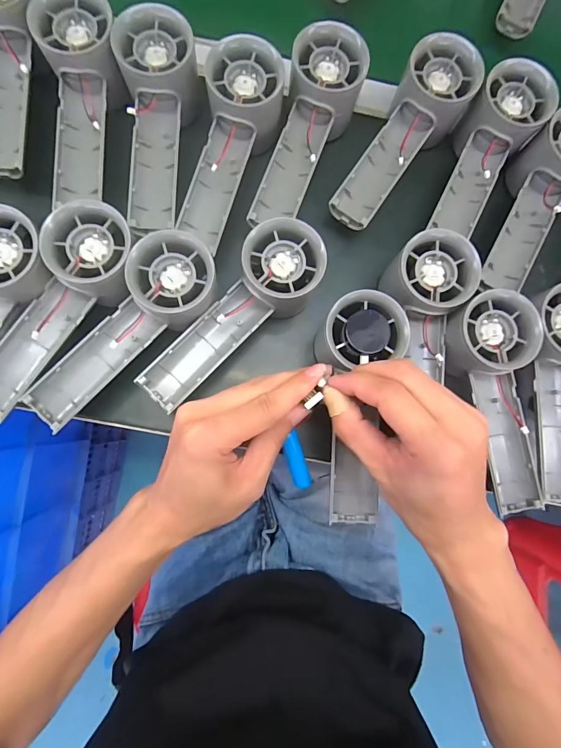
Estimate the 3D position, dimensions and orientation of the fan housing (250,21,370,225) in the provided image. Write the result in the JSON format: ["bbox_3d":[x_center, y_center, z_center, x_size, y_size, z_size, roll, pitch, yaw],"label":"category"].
[{"bbox_3d":[0.017,-0.185,0.303,0.055,0.048,0.154,24,94,-2],"label":"fan housing"}]

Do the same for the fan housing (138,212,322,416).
[{"bbox_3d":[-0.029,-0.037,0.267,0.059,0.029,0.156,37,82,0],"label":"fan housing"}]

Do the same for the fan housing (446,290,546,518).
[{"bbox_3d":[0.154,0.023,0.268,0.061,0.037,0.153,-3,83,-5],"label":"fan housing"}]

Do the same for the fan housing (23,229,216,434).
[{"bbox_3d":[-0.109,-0.029,0.269,0.057,0.034,0.158,44,94,1],"label":"fan housing"}]

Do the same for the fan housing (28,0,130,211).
[{"bbox_3d":[-0.147,-0.202,0.285,0.057,0.034,0.144,2,97,-4],"label":"fan housing"}]

